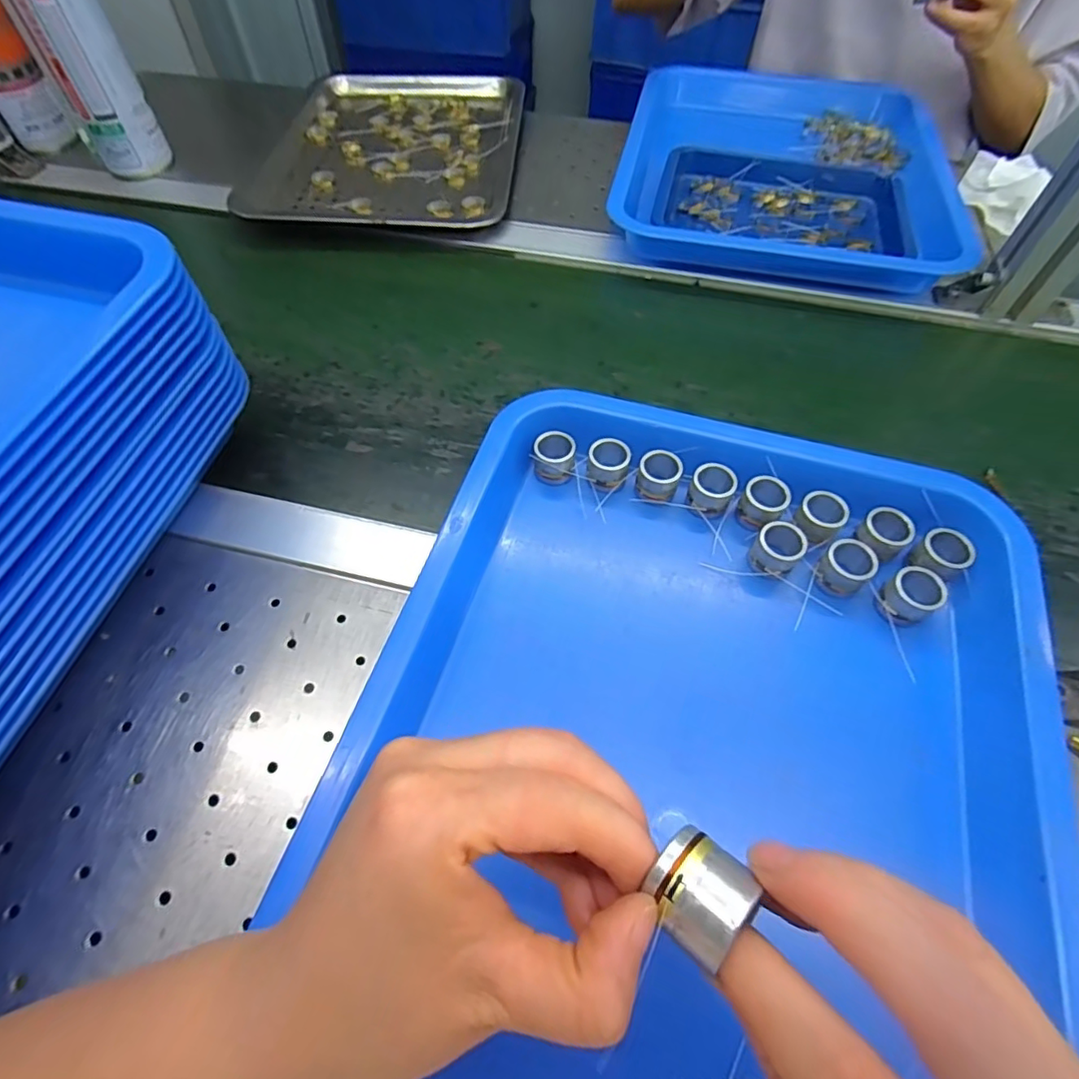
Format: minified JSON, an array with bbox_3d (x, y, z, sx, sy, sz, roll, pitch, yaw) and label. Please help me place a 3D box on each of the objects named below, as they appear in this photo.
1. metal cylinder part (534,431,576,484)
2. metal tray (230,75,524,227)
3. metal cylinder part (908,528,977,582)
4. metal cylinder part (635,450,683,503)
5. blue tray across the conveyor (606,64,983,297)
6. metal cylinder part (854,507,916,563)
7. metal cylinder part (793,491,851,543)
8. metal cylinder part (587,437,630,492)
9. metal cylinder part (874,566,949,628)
[{"bbox_3d":[0.009,-0.050,0.348,0.024,0.025,0.022,0,58,0],"label":"metal cylinder part"},{"bbox_3d":[-0.151,-0.421,0.594,0.251,0.025,0.326,2,58,1],"label":"metal tray"},{"bbox_3d":[0.222,0.008,0.310,0.024,0.017,0.021,36,64,20],"label":"metal cylinder part"},{"bbox_3d":[0.072,-0.037,0.342,0.024,0.024,0.021,16,59,10],"label":"metal cylinder part"},{"bbox_3d":[0.240,-0.379,0.566,0.295,0.044,0.367,12,58,7],"label":"blue tray across the conveyor"},{"bbox_3d":[0.193,-0.004,0.316,0.024,0.014,0.024,-38,65,-21],"label":"metal cylinder part"},{"bbox_3d":[0.160,-0.013,0.322,0.024,0.016,0.025,0,58,0],"label":"metal cylinder part"},{"bbox_3d":[0.042,-0.044,0.345,0.024,0.022,0.027,9,58,6],"label":"metal cylinder part"},{"bbox_3d":[0.195,0.031,0.299,0.028,0.021,0.024,-30,63,-18],"label":"metal cylinder part"}]

